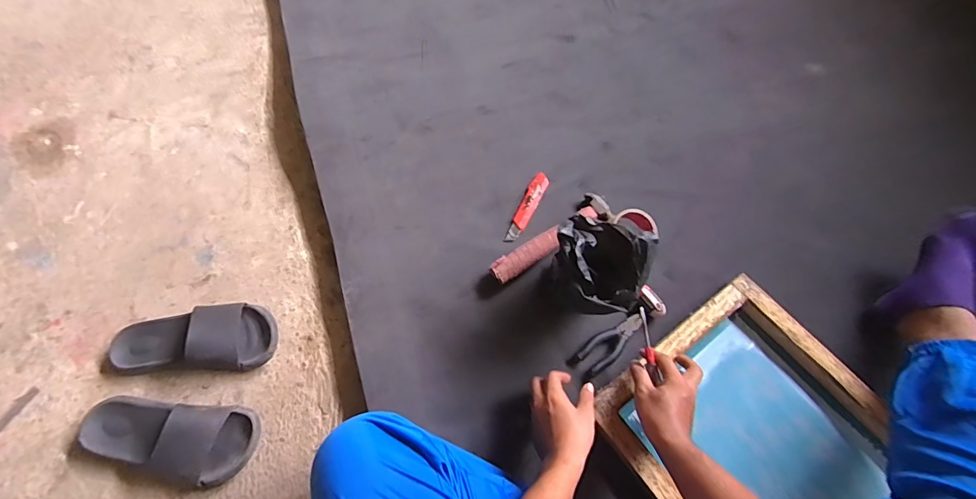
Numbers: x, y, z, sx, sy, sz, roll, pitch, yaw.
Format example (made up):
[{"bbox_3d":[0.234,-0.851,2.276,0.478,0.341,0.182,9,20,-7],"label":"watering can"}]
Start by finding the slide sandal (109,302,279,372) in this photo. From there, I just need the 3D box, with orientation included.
[{"bbox_3d":[-0.516,0.151,0.745,0.275,0.071,0.116,-1,68,-2],"label":"slide sandal"}]

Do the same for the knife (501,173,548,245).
[{"bbox_3d":[0.076,-0.083,0.844,0.035,0.012,0.163,26,68,11],"label":"knife"}]

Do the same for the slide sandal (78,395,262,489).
[{"bbox_3d":[-0.514,0.300,0.672,0.282,0.063,0.118,4,67,1],"label":"slide sandal"}]

